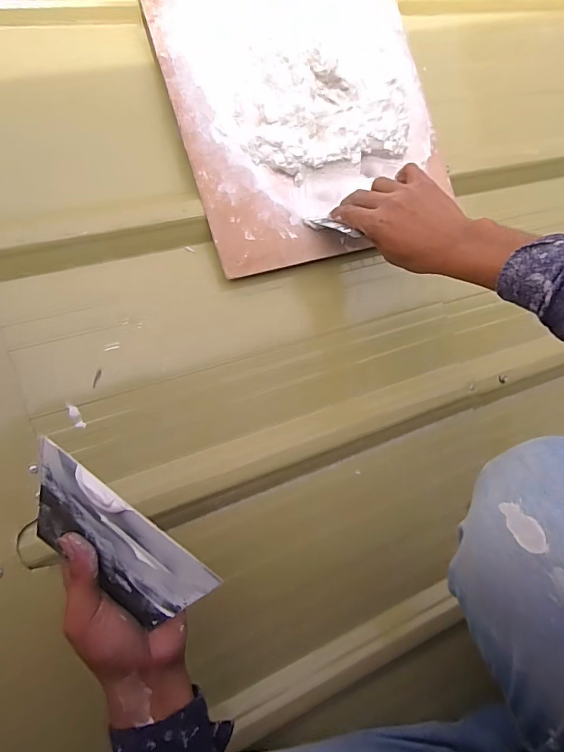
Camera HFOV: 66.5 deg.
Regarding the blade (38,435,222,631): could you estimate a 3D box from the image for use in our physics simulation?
[{"bbox_3d":[-0.119,0.116,0.297,0.142,0.008,0.089,37,120,5],"label":"blade"}]

